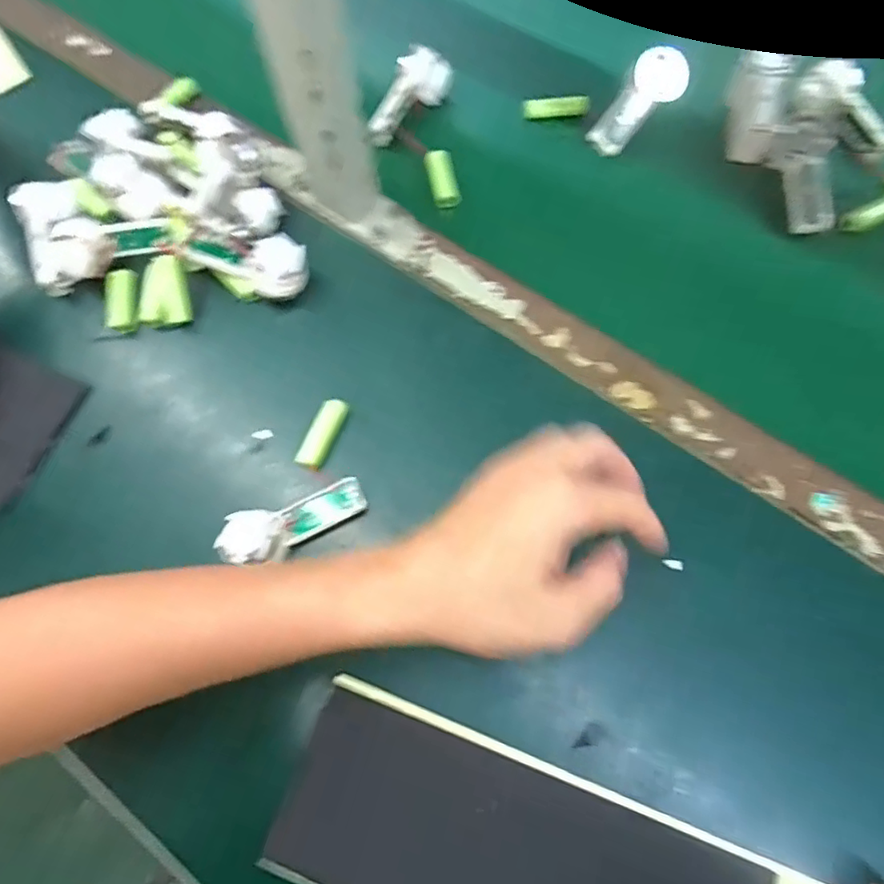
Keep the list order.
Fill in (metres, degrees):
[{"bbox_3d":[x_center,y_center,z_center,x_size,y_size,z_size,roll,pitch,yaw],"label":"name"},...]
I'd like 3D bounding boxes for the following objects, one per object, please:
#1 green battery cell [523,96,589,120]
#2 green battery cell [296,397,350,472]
[{"bbox_3d":[0.100,-0.291,0.525,0.056,0.014,0.012,-2,70,0],"label":"green battery cell"},{"bbox_3d":[-0.084,-0.006,0.421,0.016,0.013,0.051,25,73,10],"label":"green battery cell"}]

